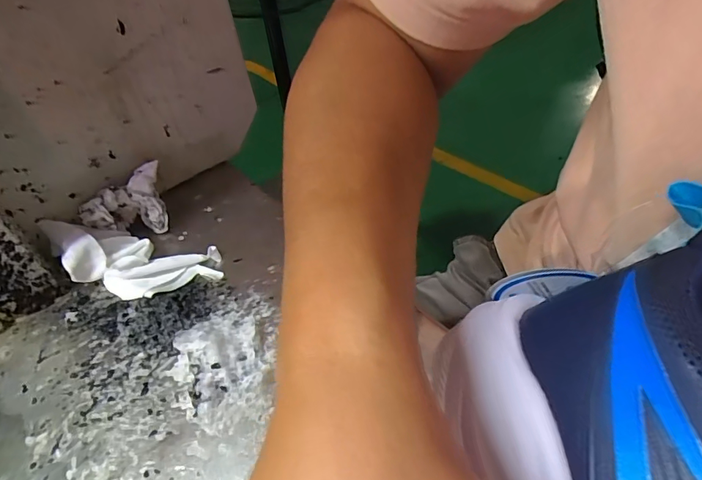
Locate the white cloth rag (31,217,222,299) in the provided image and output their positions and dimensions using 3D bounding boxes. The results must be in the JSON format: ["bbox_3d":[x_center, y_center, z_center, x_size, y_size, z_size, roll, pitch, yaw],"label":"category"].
[{"bbox_3d":[-0.151,0.013,0.292,0.122,0.024,0.046,14,52,-1],"label":"white cloth rag"}]

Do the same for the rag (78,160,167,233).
[{"bbox_3d":[-0.163,-0.024,0.320,0.054,0.042,0.033,-16,47,-9],"label":"rag"}]

